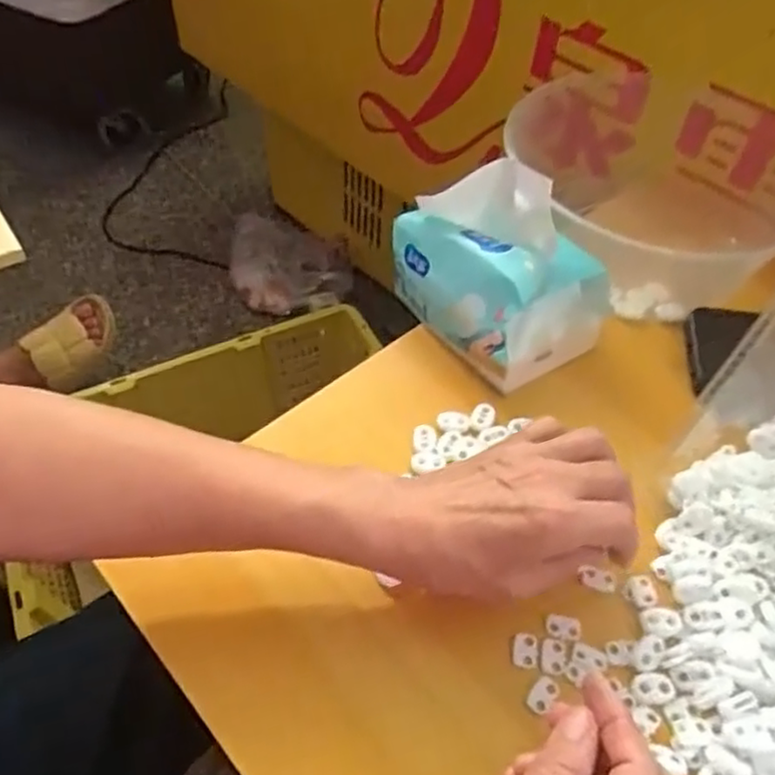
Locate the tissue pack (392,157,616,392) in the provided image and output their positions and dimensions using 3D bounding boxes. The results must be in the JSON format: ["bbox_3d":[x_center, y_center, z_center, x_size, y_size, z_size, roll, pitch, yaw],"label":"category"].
[{"bbox_3d":[0.072,-0.091,0.489,0.093,0.110,0.148,-29,59,-24],"label":"tissue pack"}]

